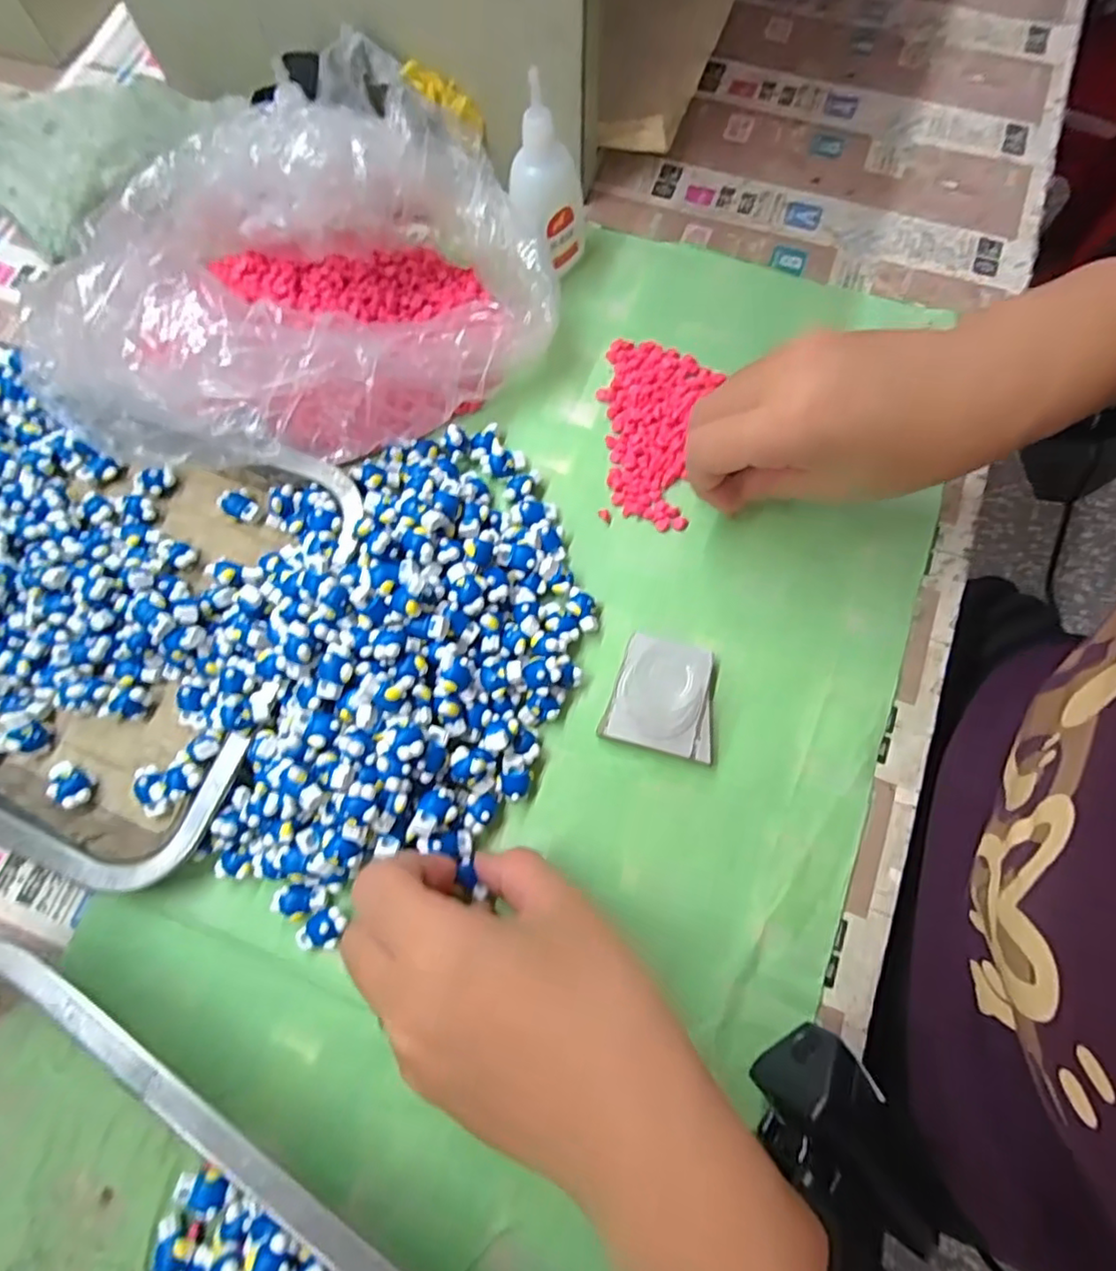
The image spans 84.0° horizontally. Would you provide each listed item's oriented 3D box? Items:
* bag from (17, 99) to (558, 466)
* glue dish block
[{"bbox_3d":[-0.132,-0.182,0.307,0.244,0.085,0.189,-4,73,1],"label":"bag"},{"bbox_3d":[0.049,0.028,0.281,0.047,0.009,0.049,14,74,6],"label":"glue dish block"}]

